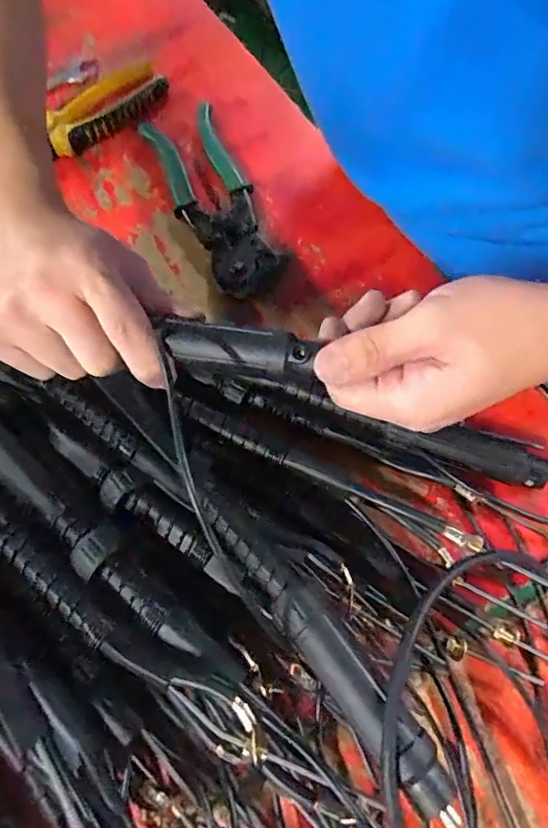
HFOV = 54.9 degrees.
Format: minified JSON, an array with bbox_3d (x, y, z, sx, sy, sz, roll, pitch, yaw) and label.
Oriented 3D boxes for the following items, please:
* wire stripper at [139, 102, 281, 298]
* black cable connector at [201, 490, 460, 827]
[{"bbox_3d":[-0.057,-0.196,0.470,0.067,0.014,0.216,-20,69,-3],"label":"wire stripper"},{"bbox_3d":[0.021,0.109,0.260,0.023,0.019,0.182,-38,71,-10],"label":"black cable connector"}]

